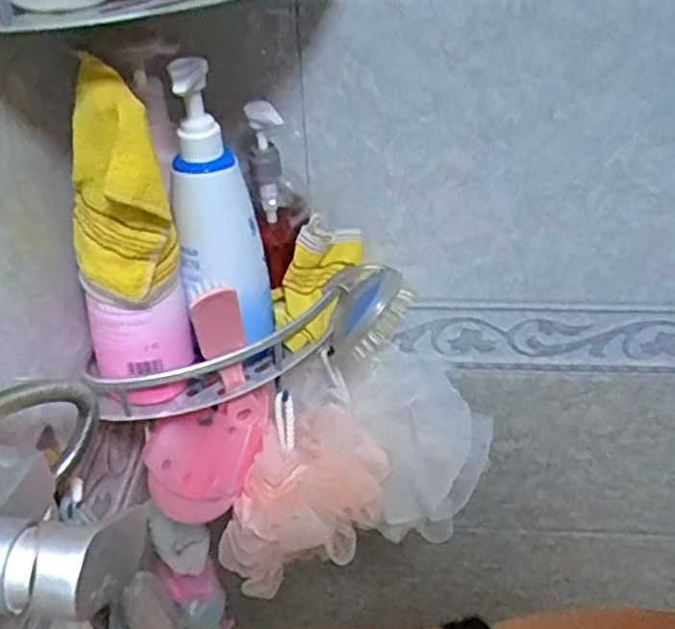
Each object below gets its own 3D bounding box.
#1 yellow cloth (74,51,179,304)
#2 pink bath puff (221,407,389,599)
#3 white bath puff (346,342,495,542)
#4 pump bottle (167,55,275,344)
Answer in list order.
[{"bbox_3d":[-0.140,-0.075,0.451,0.065,0.138,0.051,-18,43,-18],"label":"yellow cloth"},{"bbox_3d":[-0.025,0.162,0.603,0.088,0.116,0.136,30,49,32],"label":"pink bath puff"},{"bbox_3d":[0.077,0.116,0.635,0.126,0.141,0.108,-4,40,-3],"label":"white bath puff"},{"bbox_3d":[-0.086,-0.069,0.506,0.058,0.201,0.068,5,40,8],"label":"pump bottle"}]

